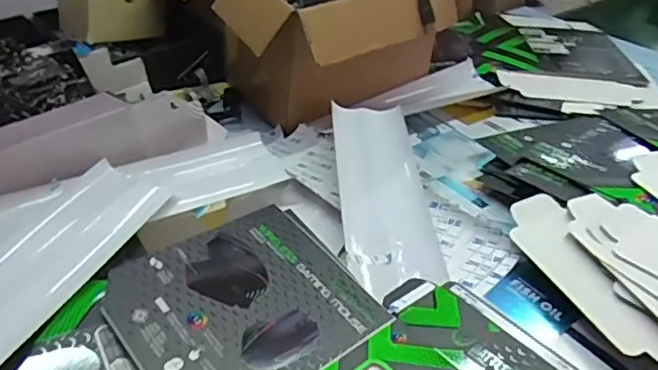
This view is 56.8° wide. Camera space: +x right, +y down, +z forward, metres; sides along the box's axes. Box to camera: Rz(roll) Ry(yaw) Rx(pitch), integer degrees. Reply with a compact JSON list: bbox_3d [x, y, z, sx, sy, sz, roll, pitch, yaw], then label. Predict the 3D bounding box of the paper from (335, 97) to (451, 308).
[{"bbox_3d":[0.054,0.005,0.591,0.089,0.042,0.250,-3,36,-6],"label":"paper"}]

